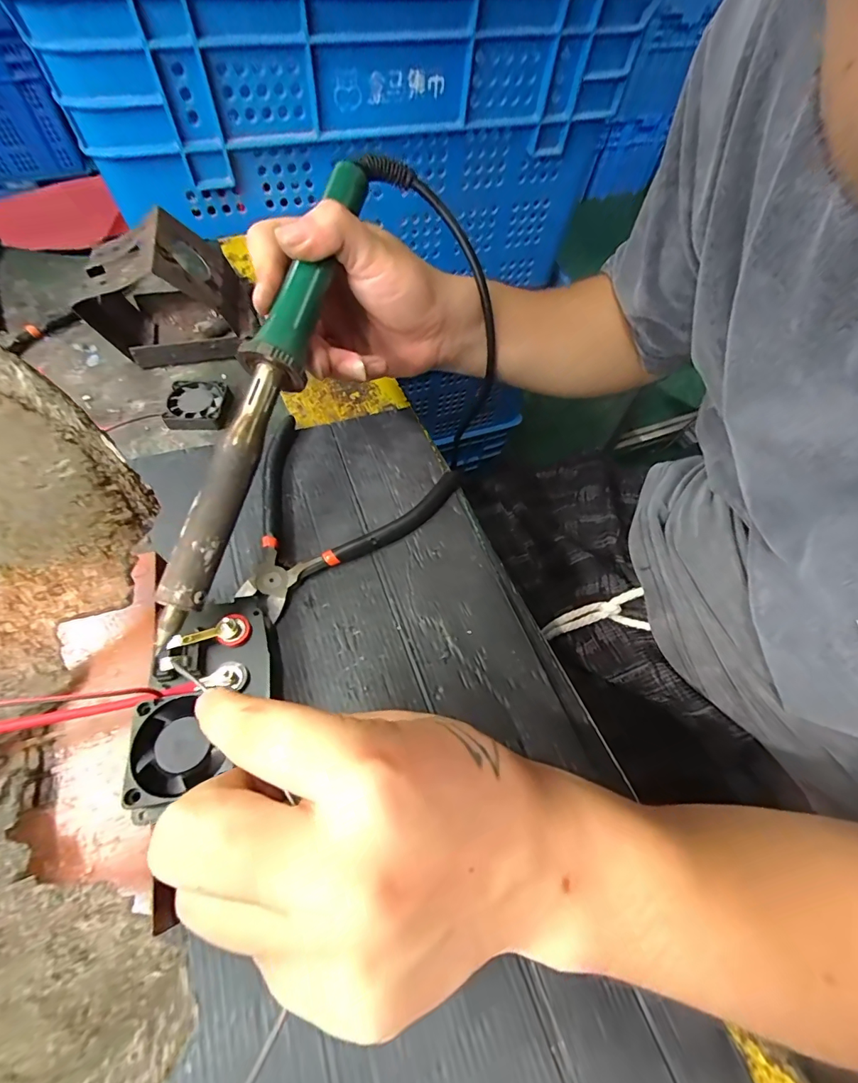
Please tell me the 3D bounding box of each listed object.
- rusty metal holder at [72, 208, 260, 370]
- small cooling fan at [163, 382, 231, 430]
[{"bbox_3d":[-0.195,-0.187,0.331,0.106,0.081,0.072,-5,61,-6],"label":"rusty metal holder"},{"bbox_3d":[-0.170,-0.102,0.324,0.043,0.009,0.040,0,60,-3],"label":"small cooling fan"}]

